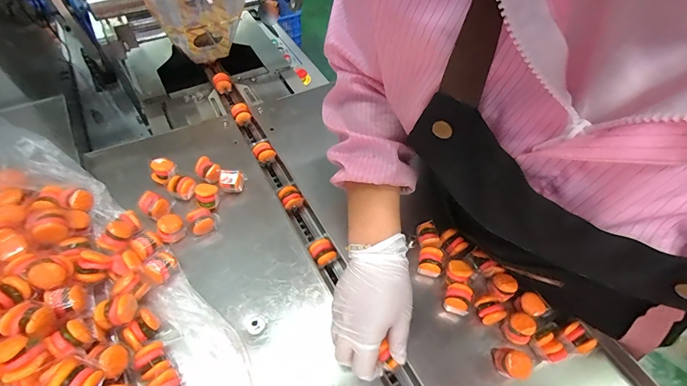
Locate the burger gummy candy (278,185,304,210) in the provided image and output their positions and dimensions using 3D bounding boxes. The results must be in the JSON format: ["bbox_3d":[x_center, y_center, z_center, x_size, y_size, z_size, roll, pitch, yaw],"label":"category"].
[{"bbox_3d":[-0.080,0.009,0.516,0.029,0.021,0.034,-28,62,-21],"label":"burger gummy candy"}]

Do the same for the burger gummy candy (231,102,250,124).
[{"bbox_3d":[-0.183,-0.143,0.610,0.029,0.022,0.027,-24,61,-19],"label":"burger gummy candy"}]

